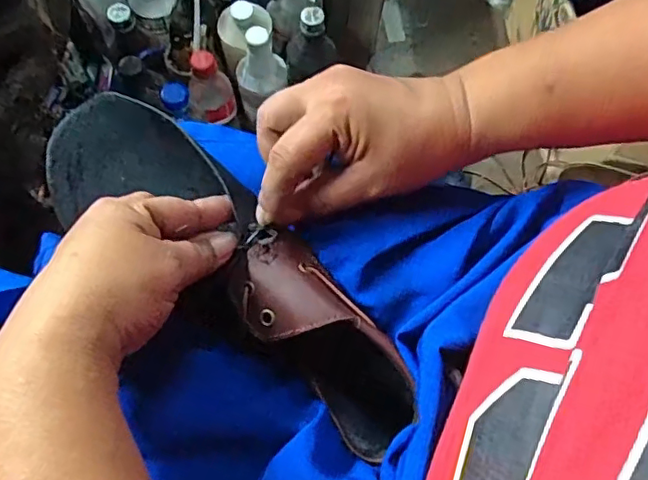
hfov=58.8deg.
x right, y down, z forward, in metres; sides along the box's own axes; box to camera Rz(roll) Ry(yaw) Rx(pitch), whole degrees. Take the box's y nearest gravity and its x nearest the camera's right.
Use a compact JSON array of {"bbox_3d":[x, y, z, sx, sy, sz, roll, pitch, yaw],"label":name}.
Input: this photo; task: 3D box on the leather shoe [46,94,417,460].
[{"bbox_3d":[-0.057,0.018,0.348,0.270,0.084,0.075,41,74,8],"label":"leather shoe"}]

